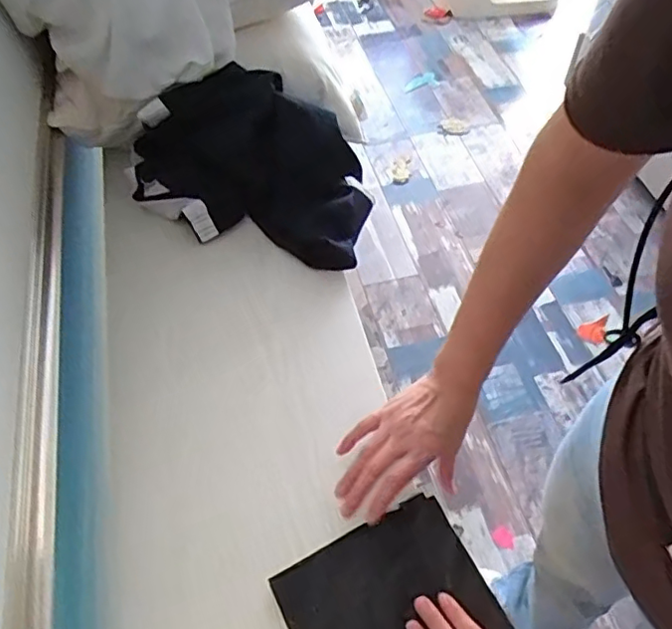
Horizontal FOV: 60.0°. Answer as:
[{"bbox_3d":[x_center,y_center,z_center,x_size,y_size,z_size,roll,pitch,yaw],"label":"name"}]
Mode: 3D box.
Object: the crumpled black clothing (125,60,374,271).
[{"bbox_3d":[-0.118,-0.195,0.763,0.314,0.154,0.174,9,55,8],"label":"crumpled black clothing"}]

